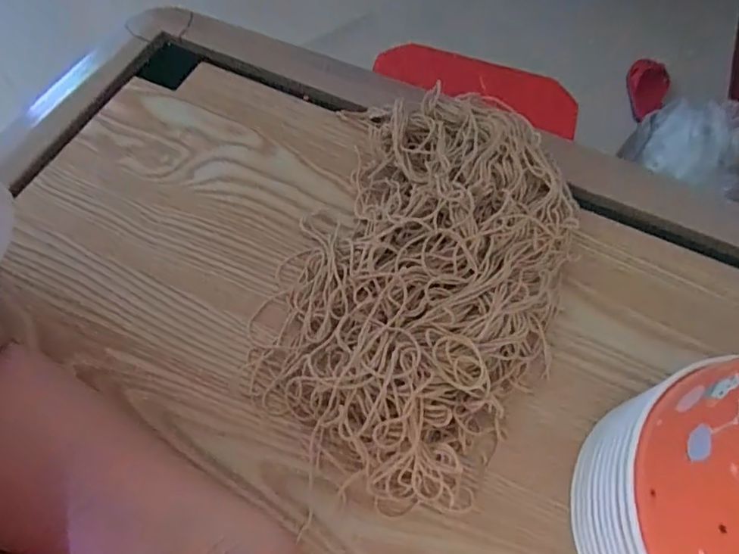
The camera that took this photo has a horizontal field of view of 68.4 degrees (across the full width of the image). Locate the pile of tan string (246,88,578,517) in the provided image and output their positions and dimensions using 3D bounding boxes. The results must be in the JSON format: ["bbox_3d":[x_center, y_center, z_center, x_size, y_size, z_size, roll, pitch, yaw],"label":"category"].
[{"bbox_3d":[0.035,-0.006,0.365,0.181,0.058,0.286,20,63,7],"label":"pile of tan string"}]

